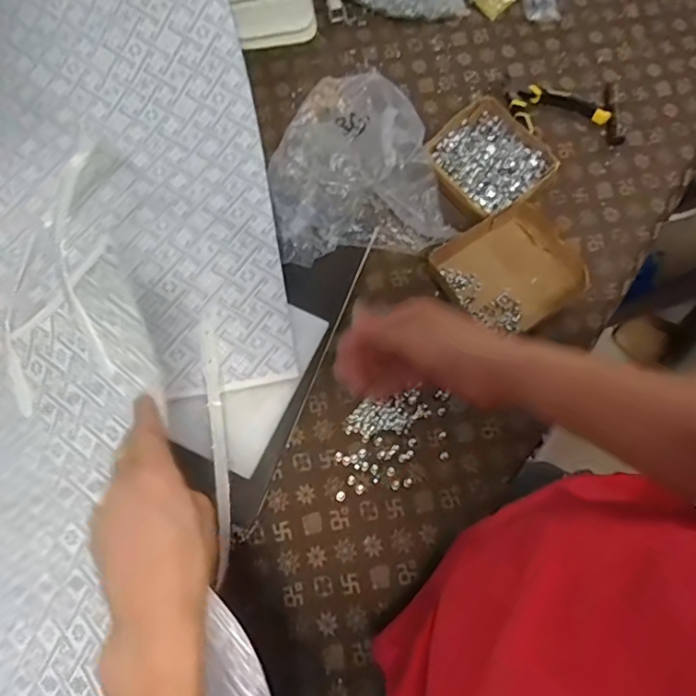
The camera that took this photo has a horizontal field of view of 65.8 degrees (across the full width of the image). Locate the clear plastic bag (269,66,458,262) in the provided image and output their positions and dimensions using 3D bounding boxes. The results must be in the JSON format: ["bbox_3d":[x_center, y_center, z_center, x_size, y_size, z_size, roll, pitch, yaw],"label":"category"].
[{"bbox_3d":[0.002,-0.239,0.684,0.207,0.039,0.252,-10,77,-3],"label":"clear plastic bag"}]

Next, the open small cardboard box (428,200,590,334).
[{"bbox_3d":[0.205,-0.098,0.652,0.159,0.034,0.141,-31,79,-8],"label":"open small cardboard box"}]

